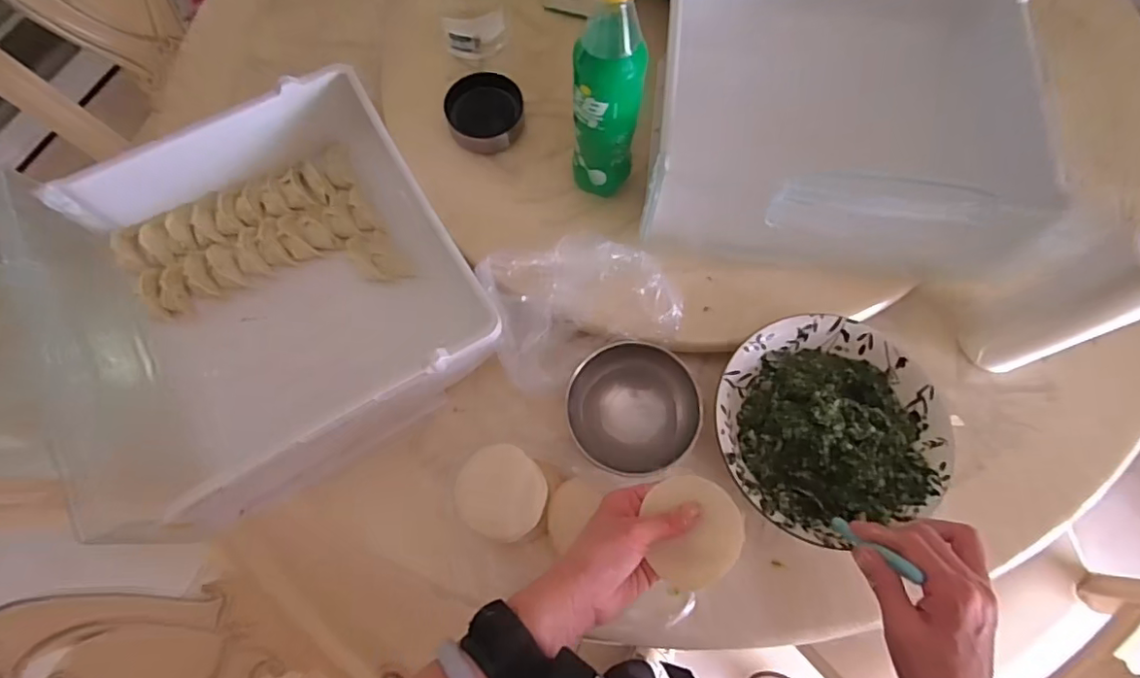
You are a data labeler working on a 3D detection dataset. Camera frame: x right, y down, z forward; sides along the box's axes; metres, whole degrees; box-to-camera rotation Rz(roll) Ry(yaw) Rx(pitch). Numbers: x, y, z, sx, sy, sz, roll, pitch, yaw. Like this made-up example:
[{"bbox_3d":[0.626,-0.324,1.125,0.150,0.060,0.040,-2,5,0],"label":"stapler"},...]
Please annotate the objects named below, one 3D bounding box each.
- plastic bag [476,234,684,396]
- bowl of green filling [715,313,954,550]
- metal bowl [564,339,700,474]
[{"bbox_3d":[0.014,-0.036,0.556,0.180,0.072,0.120,-16,72,-5],"label":"plastic bag"},{"bbox_3d":[0.243,0.085,0.548,0.209,0.067,0.208,0,71,0],"label":"bowl of green filling"},{"bbox_3d":[0.061,0.068,0.548,0.122,0.035,0.121,0,71,0],"label":"metal bowl"}]

